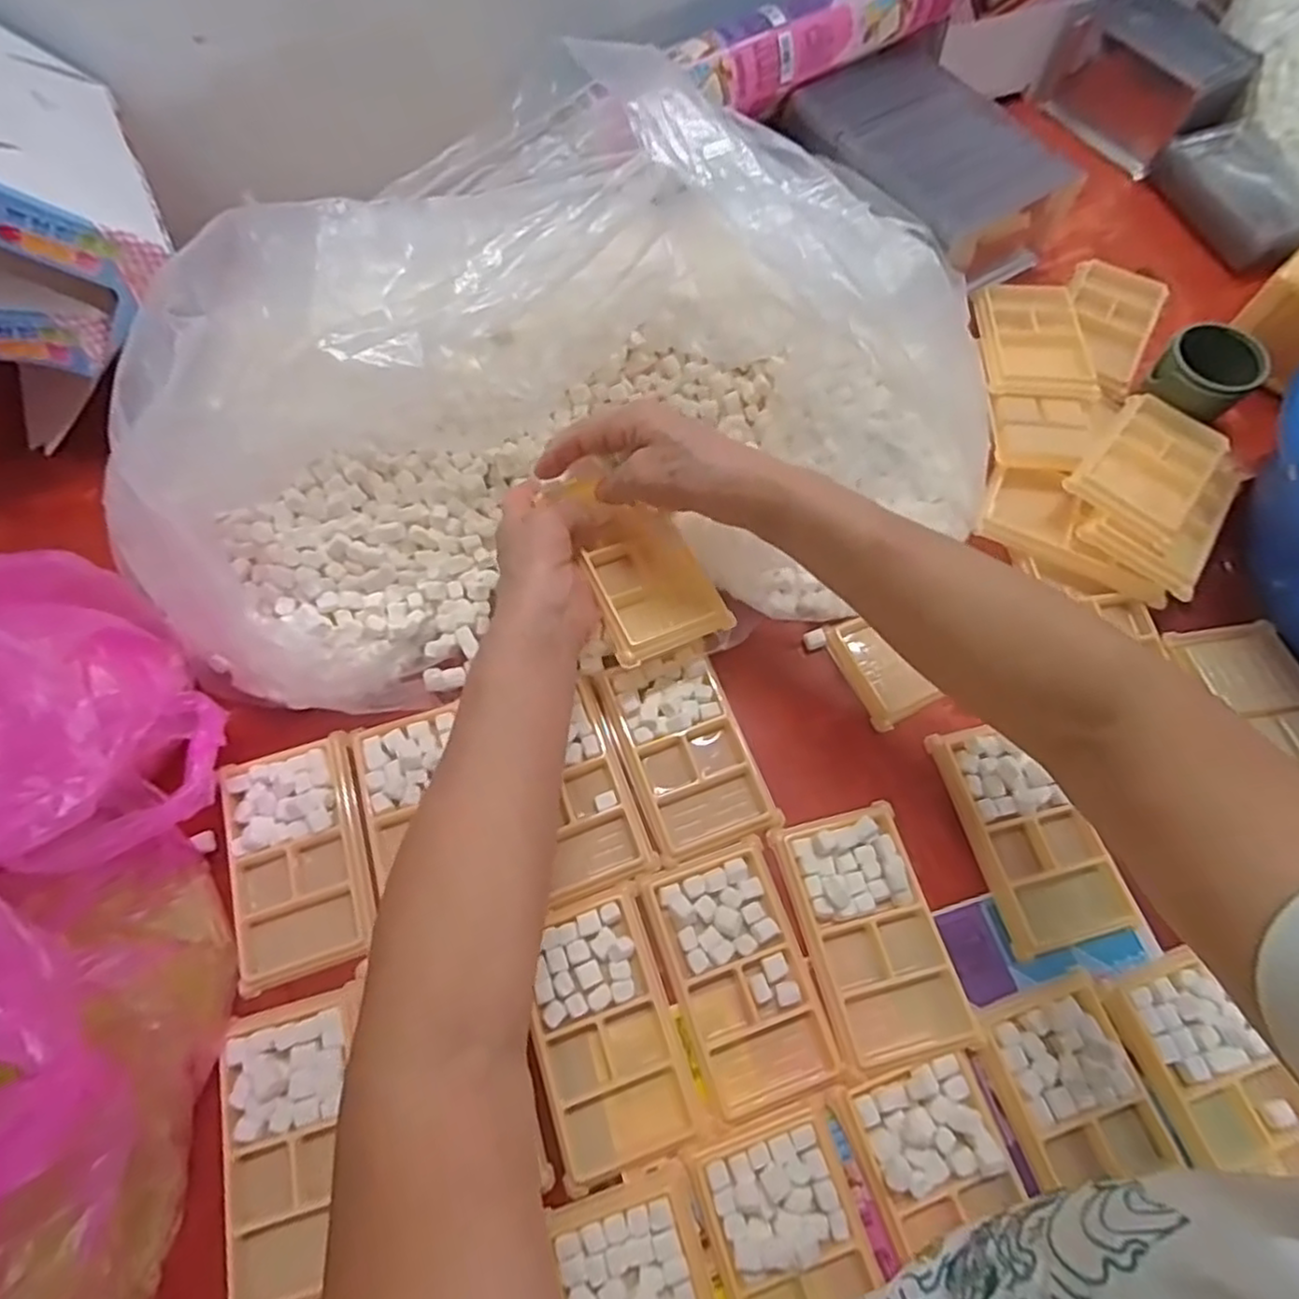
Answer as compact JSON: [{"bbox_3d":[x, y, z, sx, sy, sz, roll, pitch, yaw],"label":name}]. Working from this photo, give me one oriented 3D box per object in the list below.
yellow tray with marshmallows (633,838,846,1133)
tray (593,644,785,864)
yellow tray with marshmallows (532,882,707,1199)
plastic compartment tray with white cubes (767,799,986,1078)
[{"bbox_3d":[0.051,0.189,0.410,0.078,0.012,0.135,-16,68,-7],"label":"yellow tray with marshmallows"},{"bbox_3d":[0.023,0.063,0.458,0.079,0.018,0.130,-20,69,-8],"label":"tray"},{"bbox_3d":[-0.025,0.212,0.399,0.075,0.015,0.134,-17,69,-7],"label":"yellow tray with marshmallows"},{"bbox_3d":[0.130,0.165,0.416,0.077,0.023,0.135,-14,68,-6],"label":"plastic compartment tray with white cubes"}]

